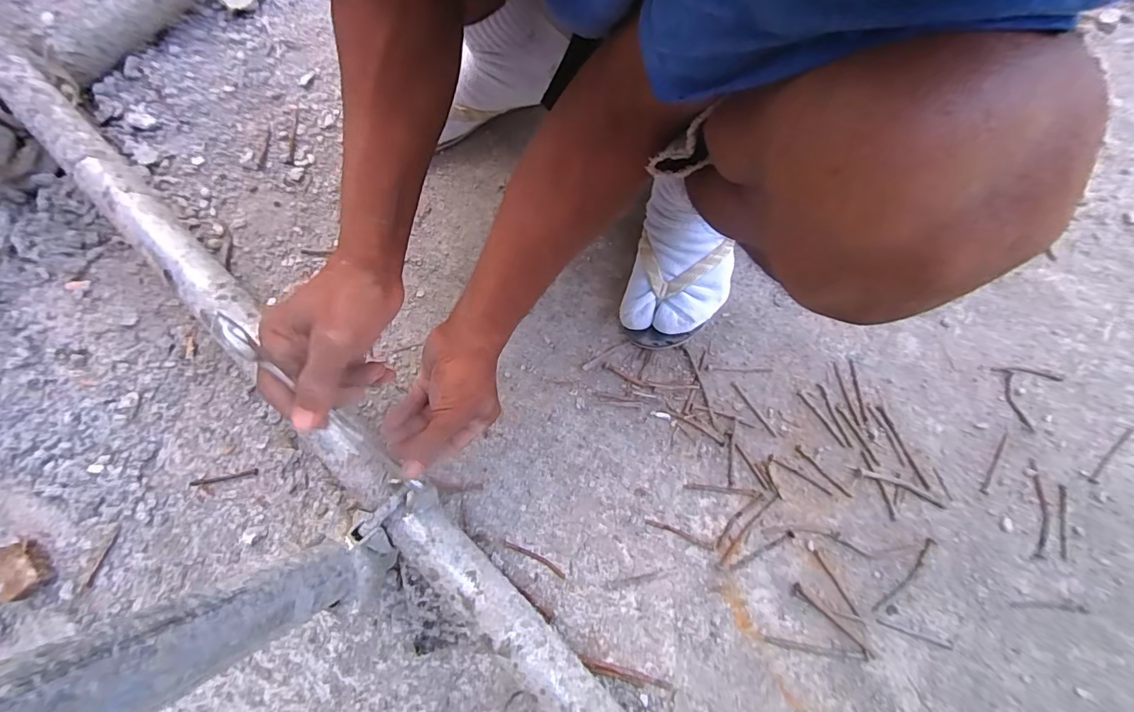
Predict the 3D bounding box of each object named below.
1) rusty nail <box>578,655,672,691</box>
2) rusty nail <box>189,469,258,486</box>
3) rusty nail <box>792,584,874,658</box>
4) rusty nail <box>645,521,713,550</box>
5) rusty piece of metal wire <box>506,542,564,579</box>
[{"bbox_3d":[0.057,0.314,0.467,0.090,0.006,0.011,13,79,3],"label":"rusty nail"},{"bbox_3d":[-0.371,0.132,0.515,0.072,0.004,0.006,-11,79,-1],"label":"rusty nail"},{"bbox_3d":[0.264,0.267,0.475,0.096,0.004,0.011,44,83,8],"label":"rusty nail"},{"bbox_3d":[0.117,0.186,0.497,0.073,0.004,0.006,21,80,5],"label":"rusty nail"},{"bbox_3d":[-0.032,0.207,0.485,0.069,0.004,0.008,28,81,6],"label":"rusty piece of metal wire"}]

